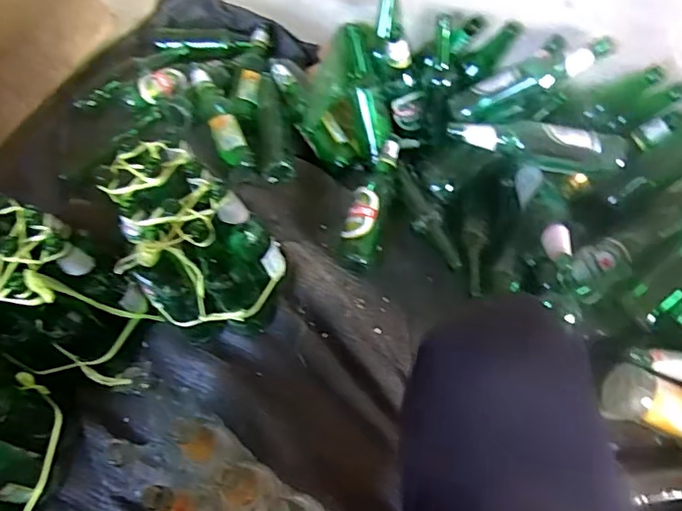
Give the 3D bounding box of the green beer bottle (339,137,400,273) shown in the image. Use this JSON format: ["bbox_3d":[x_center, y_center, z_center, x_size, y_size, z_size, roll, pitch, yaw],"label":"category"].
[{"bbox_3d":[0.061,-0.099,1.006,0.069,0.065,0.258,14,61,13],"label":"green beer bottle"}]

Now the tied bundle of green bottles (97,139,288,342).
[{"bbox_3d":[-0.216,-0.025,0.870,0.216,0.244,0.236,-2,59,3],"label":"tied bundle of green bottles"}]

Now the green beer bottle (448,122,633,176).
[{"bbox_3d":[0.309,-0.179,0.897,0.274,0.079,0.066,12,61,12],"label":"green beer bottle"}]

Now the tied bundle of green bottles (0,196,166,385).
[{"bbox_3d":[-0.452,0.061,0.857,0.253,0.247,0.199,20,63,16],"label":"tied bundle of green bottles"}]

